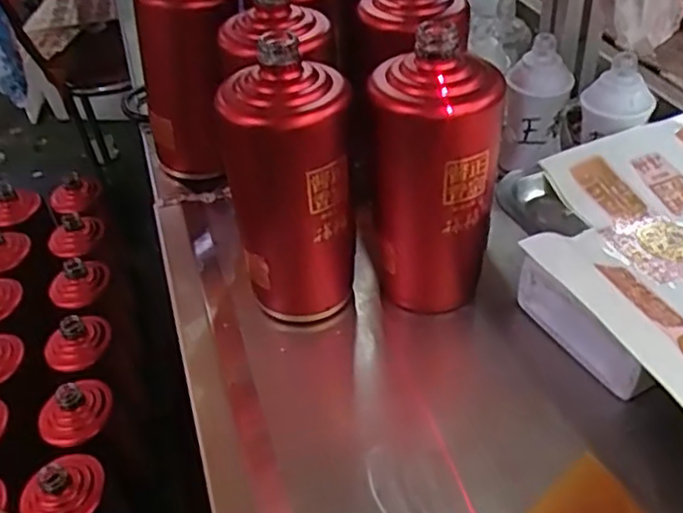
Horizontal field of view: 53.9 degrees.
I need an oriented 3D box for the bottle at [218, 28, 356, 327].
[{"bbox_3d":[-0.035,-0.049,0.459,0.082,0.184,0.095,-14,43,-7],"label":"bottle"}]

